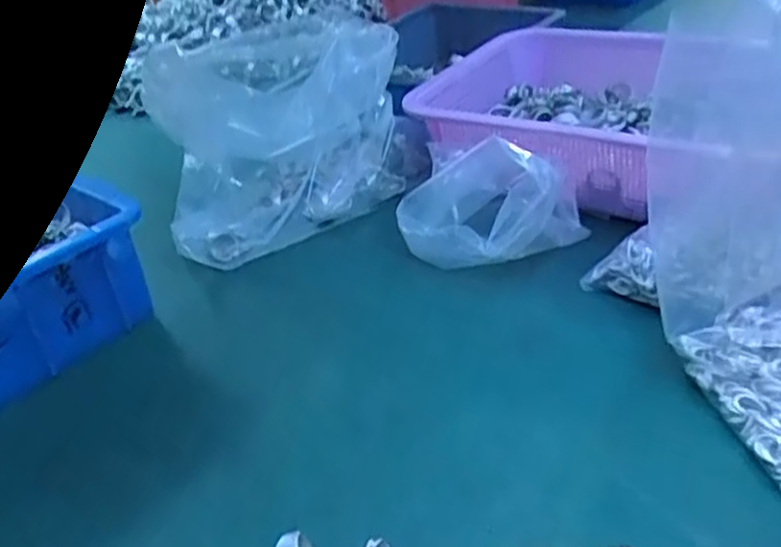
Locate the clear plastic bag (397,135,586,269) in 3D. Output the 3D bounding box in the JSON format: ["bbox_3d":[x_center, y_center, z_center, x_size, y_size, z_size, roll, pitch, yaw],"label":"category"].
[{"bbox_3d":[0.069,-0.055,0.522,0.127,0.077,0.090,15,38,30],"label":"clear plastic bag"}]

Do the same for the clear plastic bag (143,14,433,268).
[{"bbox_3d":[-0.085,-0.115,0.595,0.220,0.130,0.120,-24,36,-25],"label":"clear plastic bag"}]

